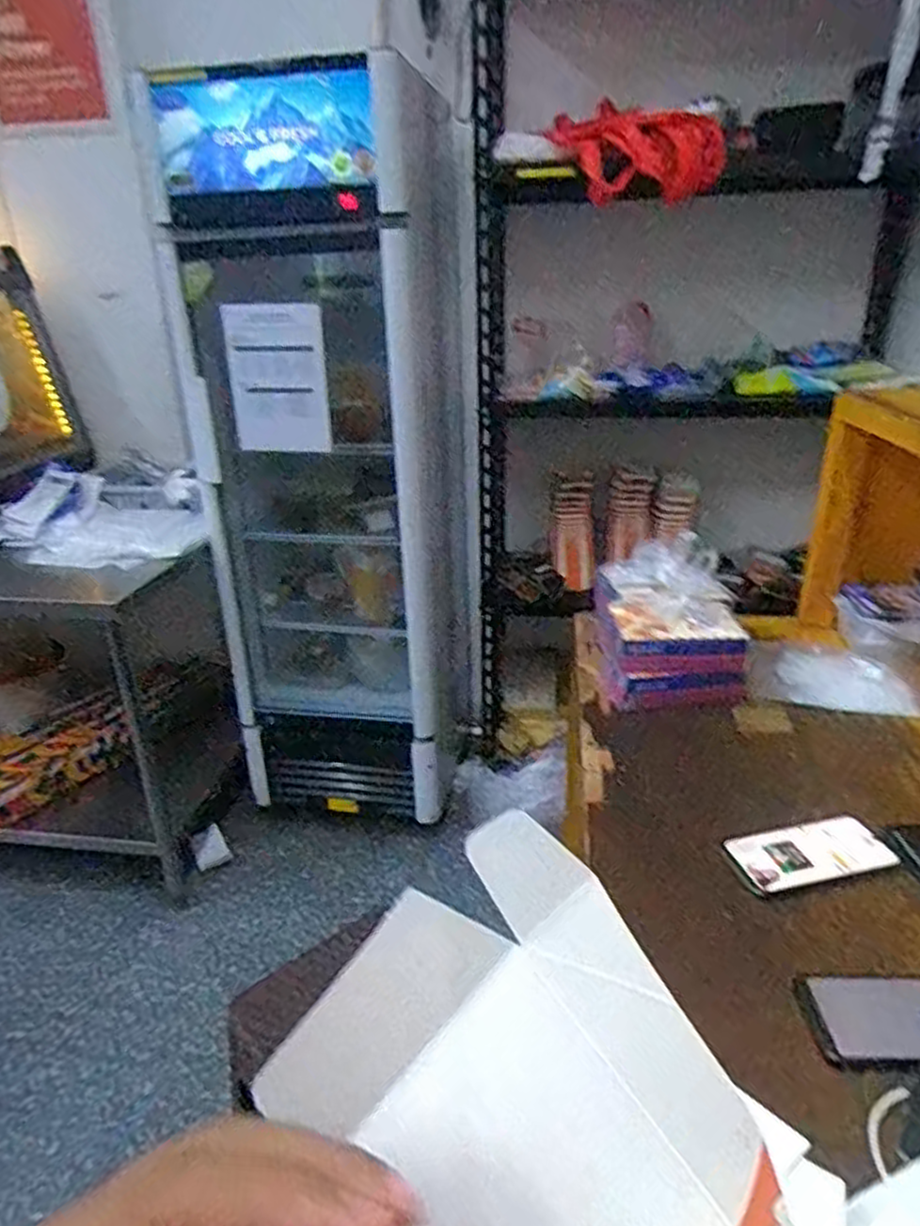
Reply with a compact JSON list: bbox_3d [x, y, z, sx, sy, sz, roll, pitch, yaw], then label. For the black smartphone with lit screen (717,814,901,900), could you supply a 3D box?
[{"bbox_3d":[0.363,0.252,0.768,0.167,0.008,0.083,-8,25,-14],"label":"black smartphone with lit screen"}]

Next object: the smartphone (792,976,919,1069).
[{"bbox_3d":[0.365,0.327,0.592,0.163,0.016,0.077,1,24,5],"label":"smartphone"}]

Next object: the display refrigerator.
[{"bbox_3d":[-0.299,-0.249,1.762,0.553,1.651,0.549,-1,24,1],"label":"display refrigerator"}]

